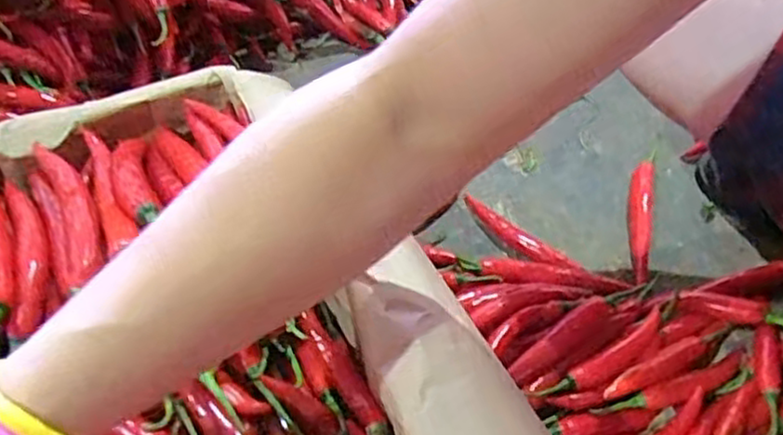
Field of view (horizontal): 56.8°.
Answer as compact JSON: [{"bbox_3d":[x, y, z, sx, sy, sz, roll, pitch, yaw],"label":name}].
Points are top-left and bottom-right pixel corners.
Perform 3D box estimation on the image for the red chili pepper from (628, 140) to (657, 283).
[{"bbox_3d":[0.249,-0.005,0.716,0.022,0.021,0.151,11,55,5],"label":"red chili pepper"}]

